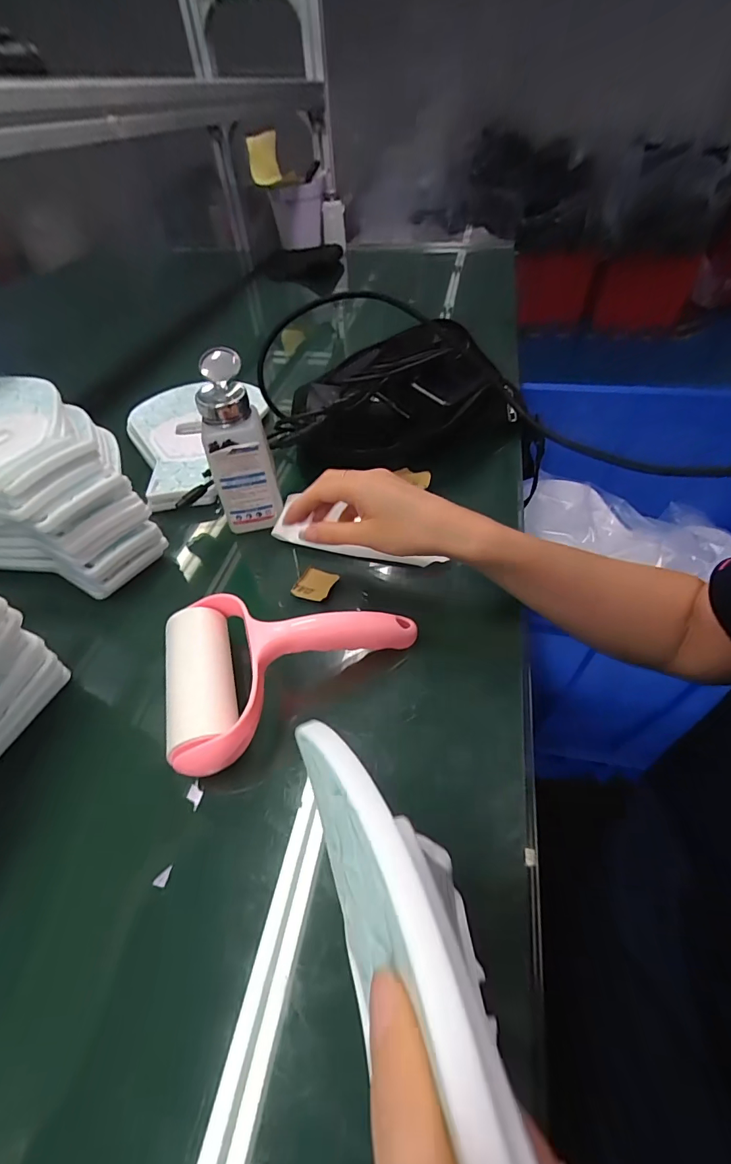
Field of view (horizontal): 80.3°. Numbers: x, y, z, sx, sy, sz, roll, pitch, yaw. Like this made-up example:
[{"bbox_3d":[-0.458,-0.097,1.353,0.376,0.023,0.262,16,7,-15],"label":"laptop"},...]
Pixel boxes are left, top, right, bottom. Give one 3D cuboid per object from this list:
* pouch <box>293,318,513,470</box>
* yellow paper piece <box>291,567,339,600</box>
[{"bbox_3d":[0.038,-0.208,0.487,0.243,0.091,0.144,-10,49,-5],"label":"pouch"},{"bbox_3d":[-0.043,0.002,0.375,0.031,0.007,0.032,21,53,20],"label":"yellow paper piece"}]

